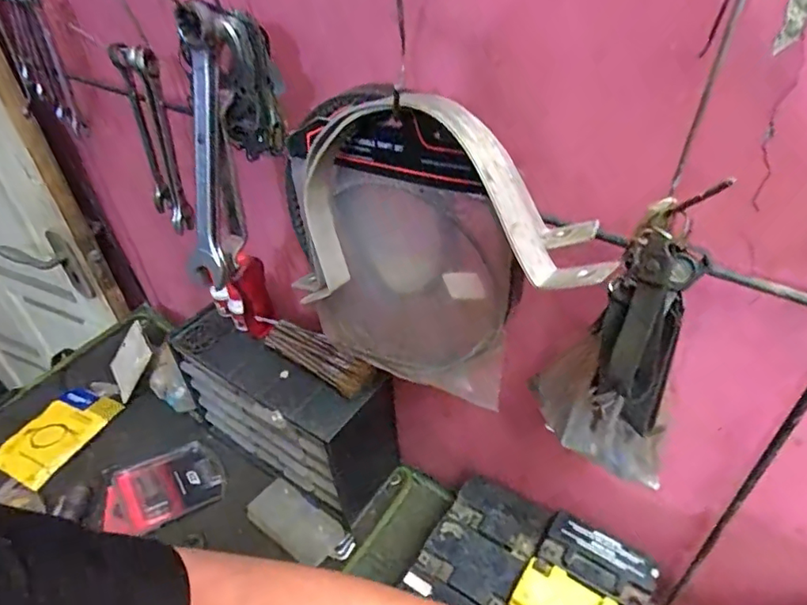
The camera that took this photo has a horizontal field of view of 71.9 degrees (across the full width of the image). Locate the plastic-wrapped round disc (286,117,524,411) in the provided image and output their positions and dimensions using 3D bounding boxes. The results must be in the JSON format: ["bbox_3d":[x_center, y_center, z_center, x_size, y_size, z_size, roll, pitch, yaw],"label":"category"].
[{"bbox_3d":[-0.013,-0.040,0.498,0.237,0.258,0.022,22,42,24],"label":"plastic-wrapped round disc"}]

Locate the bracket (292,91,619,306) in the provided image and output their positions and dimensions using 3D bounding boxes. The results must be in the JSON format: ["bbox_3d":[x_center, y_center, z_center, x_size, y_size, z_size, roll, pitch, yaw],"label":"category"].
[{"bbox_3d":[0.019,-0.057,0.422,0.272,0.195,0.063,20,46,24],"label":"bracket"}]

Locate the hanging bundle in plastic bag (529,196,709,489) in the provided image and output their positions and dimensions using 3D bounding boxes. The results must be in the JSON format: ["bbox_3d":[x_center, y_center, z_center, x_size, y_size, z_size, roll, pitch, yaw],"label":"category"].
[{"bbox_3d":[0.153,0.034,0.412,0.070,0.215,0.104,-15,43,-13],"label":"hanging bundle in plastic bag"}]

